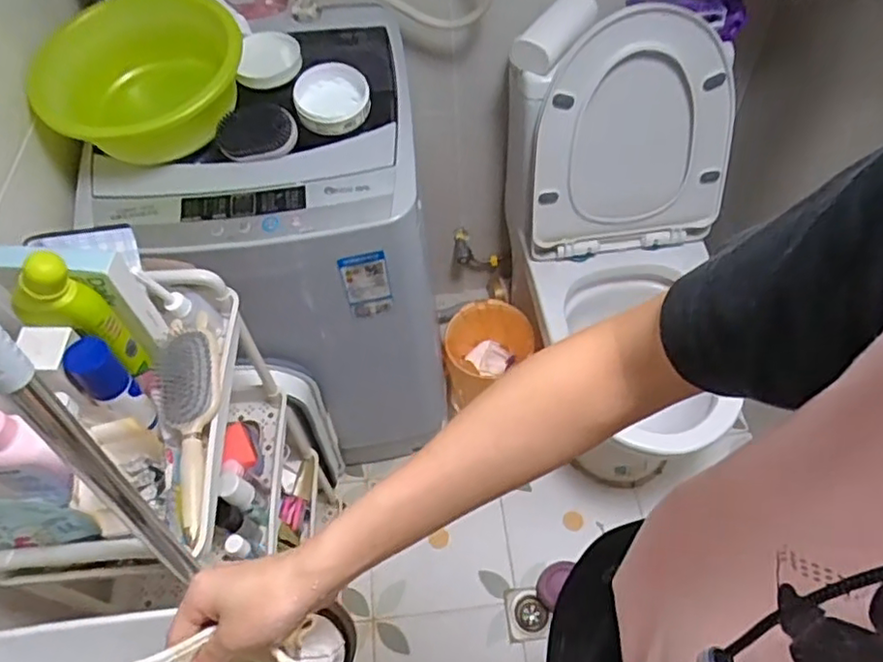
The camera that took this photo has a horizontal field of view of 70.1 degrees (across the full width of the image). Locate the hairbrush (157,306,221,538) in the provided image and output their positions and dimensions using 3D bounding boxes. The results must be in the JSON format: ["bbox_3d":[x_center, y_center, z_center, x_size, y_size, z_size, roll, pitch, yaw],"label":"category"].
[{"bbox_3d":[-0.265,0.091,0.662,0.064,0.031,0.232,-8,69,-1],"label":"hairbrush"}]

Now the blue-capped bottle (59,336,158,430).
[{"bbox_3d":[-0.326,0.057,0.623,0.040,0.118,0.047,30,63,23],"label":"blue-capped bottle"}]

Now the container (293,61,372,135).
[{"bbox_3d":[-0.152,-0.326,0.873,0.106,0.029,0.106,4,65,-8],"label":"container"}]

